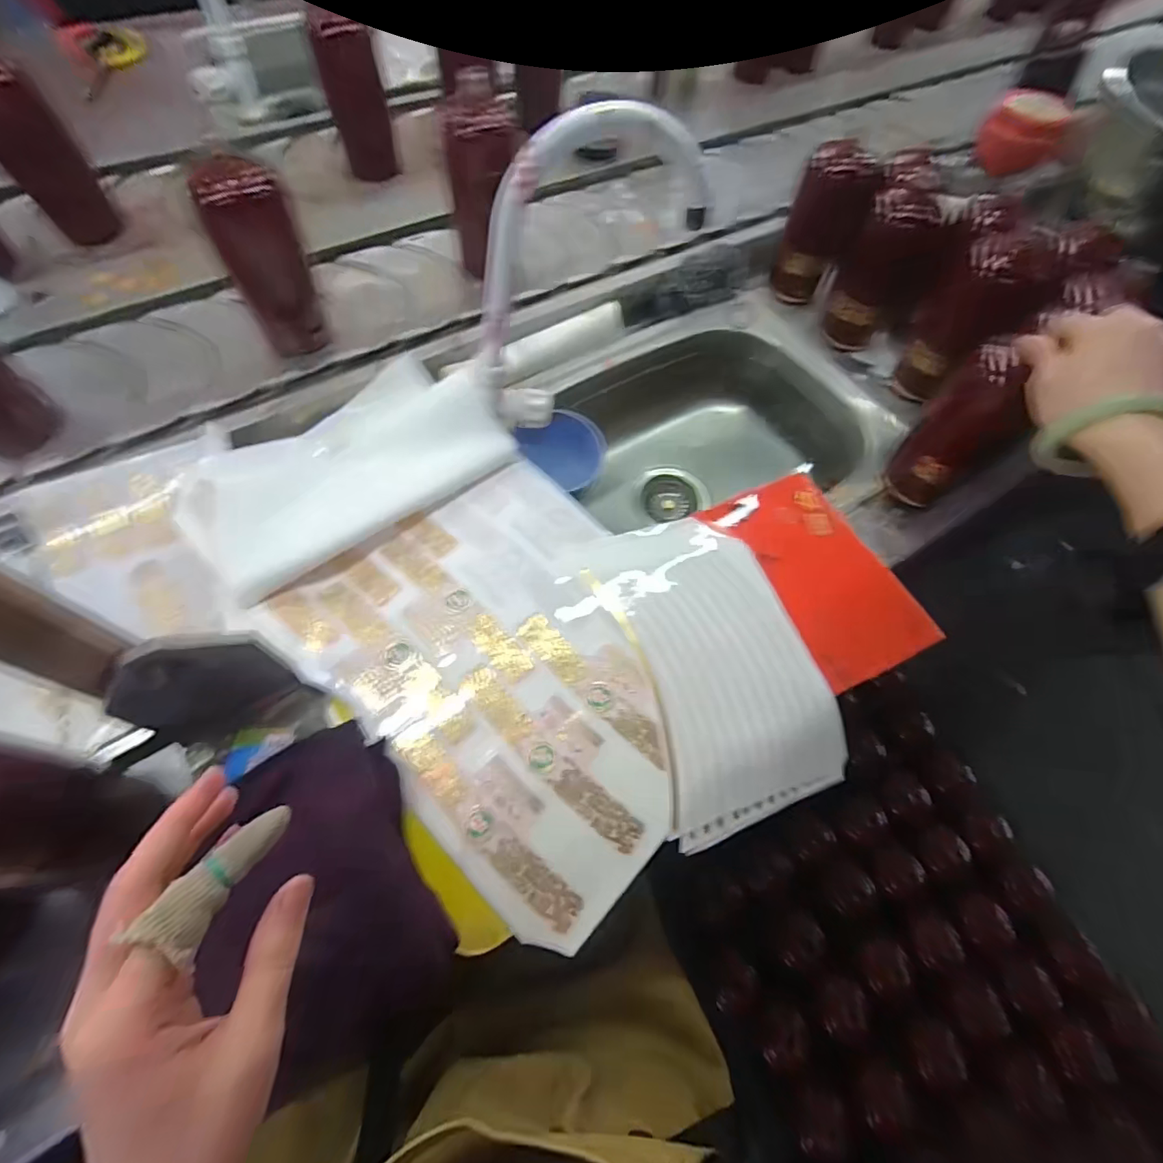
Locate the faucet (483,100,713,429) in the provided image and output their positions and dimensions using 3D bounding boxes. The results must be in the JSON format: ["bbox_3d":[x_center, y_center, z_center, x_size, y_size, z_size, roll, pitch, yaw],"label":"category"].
[{"bbox_3d":[0.001,-0.260,0.471,0.199,0.255,0.047,-21,68,-14],"label":"faucet"}]

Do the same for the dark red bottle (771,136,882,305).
[{"bbox_3d":[0.298,-0.439,0.663,0.081,0.159,0.079,18,64,4],"label":"dark red bottle"}]

